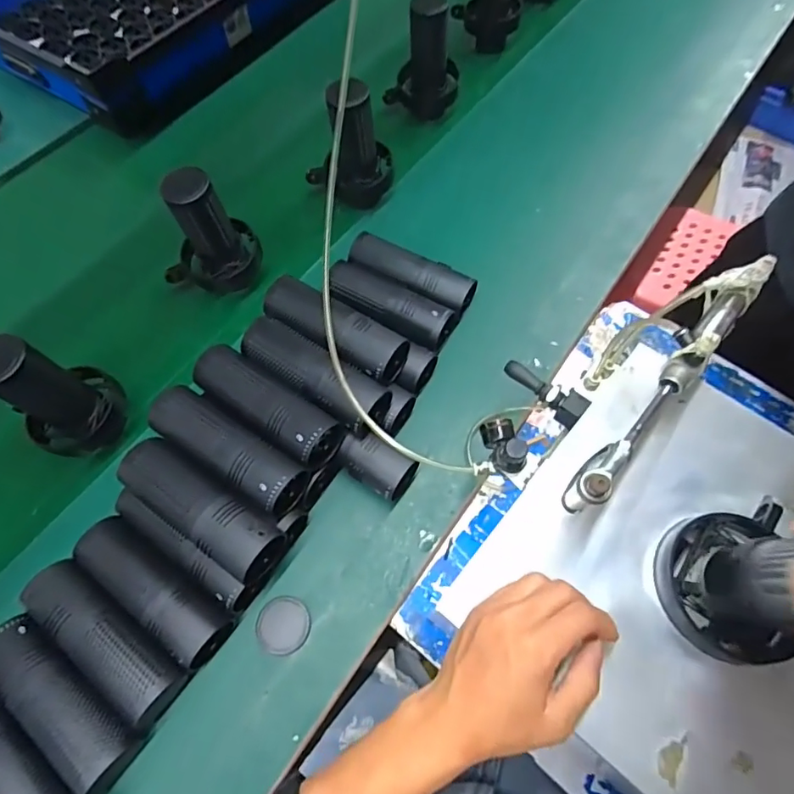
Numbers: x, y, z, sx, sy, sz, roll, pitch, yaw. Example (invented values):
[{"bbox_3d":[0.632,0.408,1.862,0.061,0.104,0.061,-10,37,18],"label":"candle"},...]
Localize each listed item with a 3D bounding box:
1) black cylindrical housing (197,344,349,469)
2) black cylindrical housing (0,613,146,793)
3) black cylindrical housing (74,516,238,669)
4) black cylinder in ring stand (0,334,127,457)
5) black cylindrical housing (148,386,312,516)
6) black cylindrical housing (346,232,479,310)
[{"bbox_3d":[-0.134,0.008,0.503,0.160,0.048,0.055,33,69,14],"label":"black cylindrical housing"},{"bbox_3d":[-0.301,0.269,0.444,0.162,0.056,0.062,30,68,13],"label":"black cylindrical housing"},{"bbox_3d":[-0.227,0.180,0.474,0.157,0.046,0.056,34,69,14],"label":"black cylindrical housing"},{"bbox_3d":[-0.353,-0.004,0.509,0.075,0.146,0.092,25,67,11],"label":"black cylinder in ring stand"},{"bbox_3d":[-0.169,0.049,0.483,0.166,0.045,0.054,31,68,13],"label":"black cylindrical housing"},{"bbox_3d":[0.016,-0.152,0.634,0.161,0.046,0.049,28,68,12],"label":"black cylindrical housing"}]

